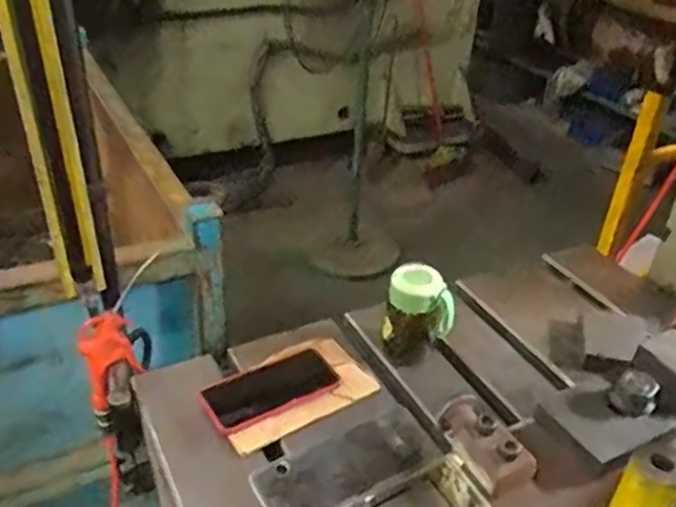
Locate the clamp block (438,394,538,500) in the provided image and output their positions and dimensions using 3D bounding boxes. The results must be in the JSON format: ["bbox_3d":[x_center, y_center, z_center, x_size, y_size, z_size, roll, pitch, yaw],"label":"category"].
[{"bbox_3d":[0.126,0.164,0.582,0.043,0.042,0.087,-18,39,-30],"label":"clamp block"}]

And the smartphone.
[{"bbox_3d":[-0.082,0.166,0.818,0.160,0.015,0.081,-18,39,-30],"label":"smartphone"}]

